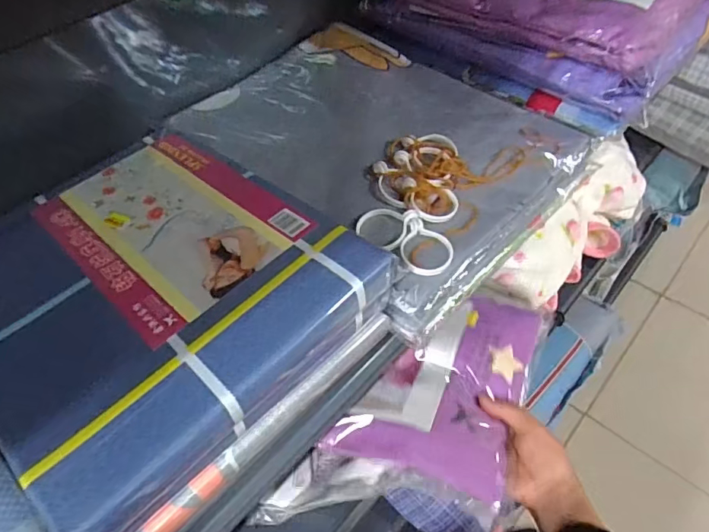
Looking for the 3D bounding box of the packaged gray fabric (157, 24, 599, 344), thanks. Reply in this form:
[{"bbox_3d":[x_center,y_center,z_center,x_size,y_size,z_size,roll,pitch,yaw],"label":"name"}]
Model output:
[{"bbox_3d":[0.012,-0.131,0.494,0.366,0.060,0.281,33,59,27],"label":"packaged gray fabric"}]

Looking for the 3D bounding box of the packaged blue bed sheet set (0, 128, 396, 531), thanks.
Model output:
[{"bbox_3d":[-0.156,0.010,0.359,0.278,0.047,0.233,34,59,28],"label":"packaged blue bed sheet set"}]

